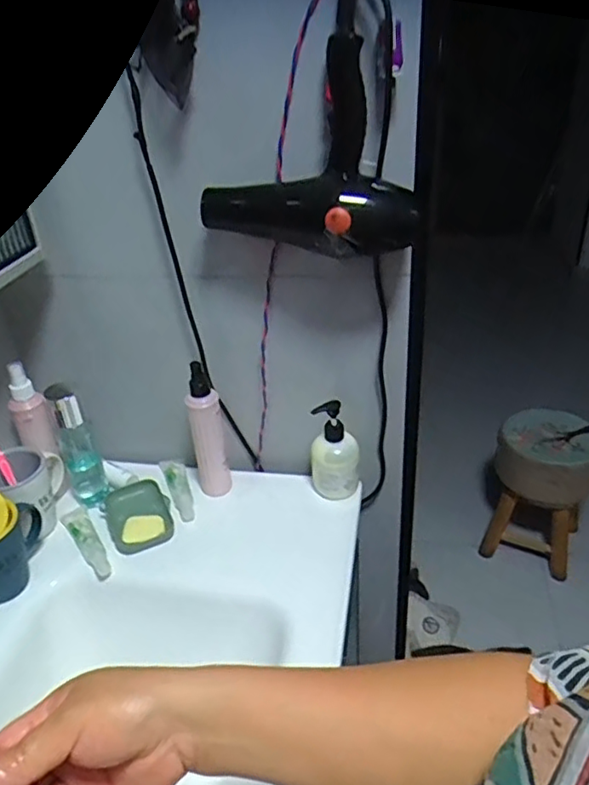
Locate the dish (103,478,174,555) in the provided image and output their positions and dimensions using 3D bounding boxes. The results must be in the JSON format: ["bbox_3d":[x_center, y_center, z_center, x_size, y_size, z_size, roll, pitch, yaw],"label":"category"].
[{"bbox_3d":[-0.215,0.169,0.830,0.083,0.019,0.119,-18,50,-20],"label":"dish"}]

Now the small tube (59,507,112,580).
[{"bbox_3d":[-0.280,0.199,0.806,0.031,0.015,0.143,-25,38,-25],"label":"small tube"}]

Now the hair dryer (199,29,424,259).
[{"bbox_3d":[0.028,-0.252,0.624,0.224,0.178,0.102,18,47,13],"label":"hair dryer"}]

